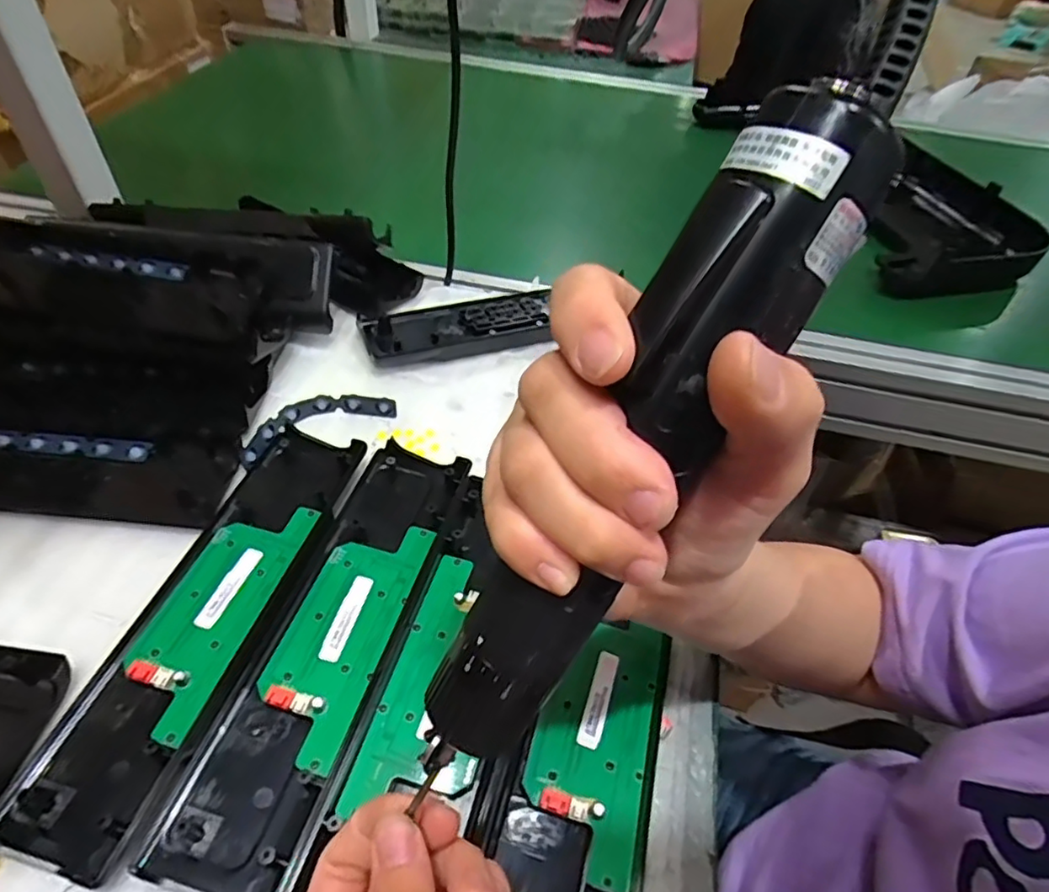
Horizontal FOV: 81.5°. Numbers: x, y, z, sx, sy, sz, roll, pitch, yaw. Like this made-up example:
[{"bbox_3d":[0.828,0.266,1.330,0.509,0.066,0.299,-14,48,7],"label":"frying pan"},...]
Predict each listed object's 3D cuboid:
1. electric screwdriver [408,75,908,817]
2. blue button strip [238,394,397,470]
[{"bbox_3d":[0.026,0.008,0.161,0.033,0.198,0.031,36,16,25],"label":"electric screwdriver"},{"bbox_3d":[-0.147,-0.020,0.430,0.107,0.009,0.042,-20,52,-21],"label":"blue button strip"}]

